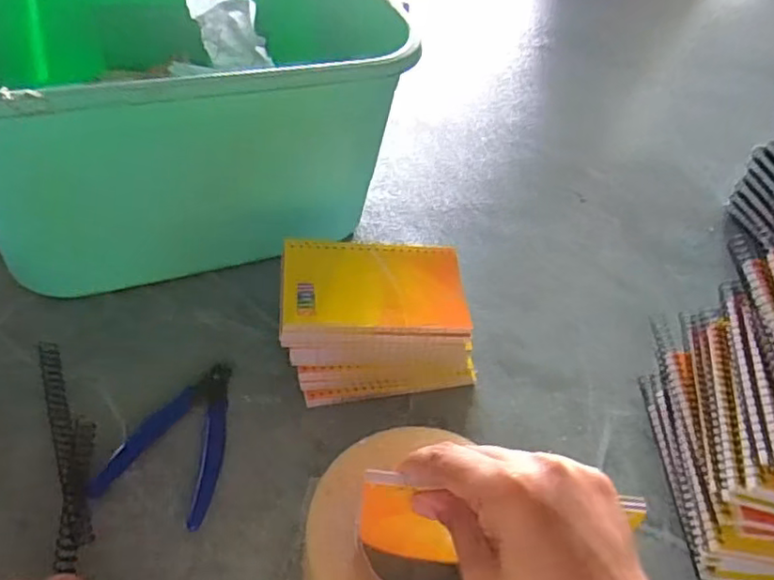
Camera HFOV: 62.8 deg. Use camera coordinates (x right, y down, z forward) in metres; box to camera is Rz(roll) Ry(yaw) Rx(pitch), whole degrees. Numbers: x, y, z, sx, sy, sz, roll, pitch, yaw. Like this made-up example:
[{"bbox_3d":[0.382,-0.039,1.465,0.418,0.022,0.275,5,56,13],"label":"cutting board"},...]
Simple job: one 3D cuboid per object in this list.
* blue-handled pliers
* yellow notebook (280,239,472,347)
[{"bbox_3d":[-0.129,0.093,0.413,0.070,0.011,0.112,19,48,4],"label":"blue-handled pliers"},{"bbox_3d":[-0.009,-0.002,0.452,0.129,0.019,0.078,3,49,-11],"label":"yellow notebook"}]

